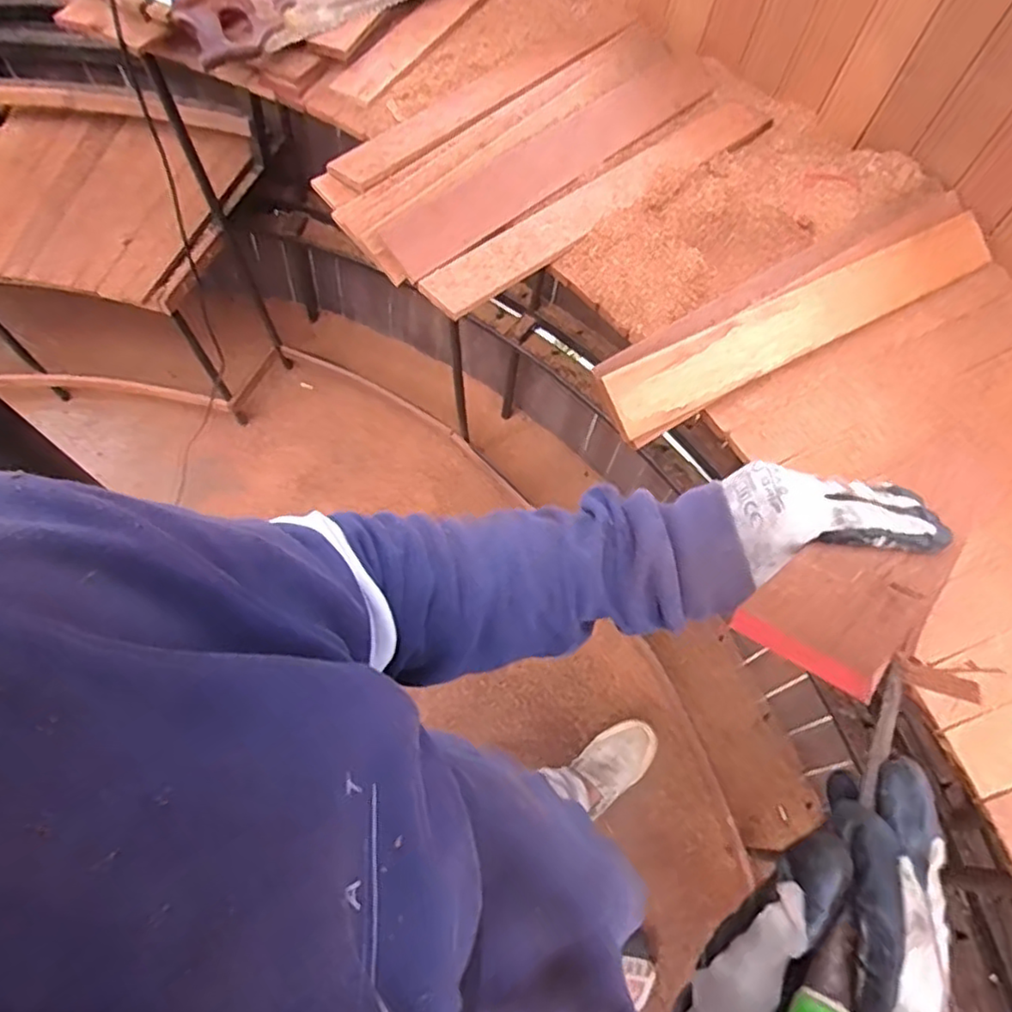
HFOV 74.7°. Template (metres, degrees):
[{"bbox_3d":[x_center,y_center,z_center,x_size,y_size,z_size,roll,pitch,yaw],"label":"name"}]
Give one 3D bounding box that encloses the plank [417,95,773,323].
[{"bbox_3d":[0.126,-0.369,0.786,0.521,0.025,0.075,-38,70,-18],"label":"plank"}]

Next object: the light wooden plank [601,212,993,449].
[{"bbox_3d":[0.320,-0.198,0.690,0.507,0.019,0.069,-27,90,-17],"label":"light wooden plank"}]

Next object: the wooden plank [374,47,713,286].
[{"bbox_3d":[0.069,-0.430,0.797,0.523,0.021,0.075,-41,71,-19],"label":"wooden plank"}]

